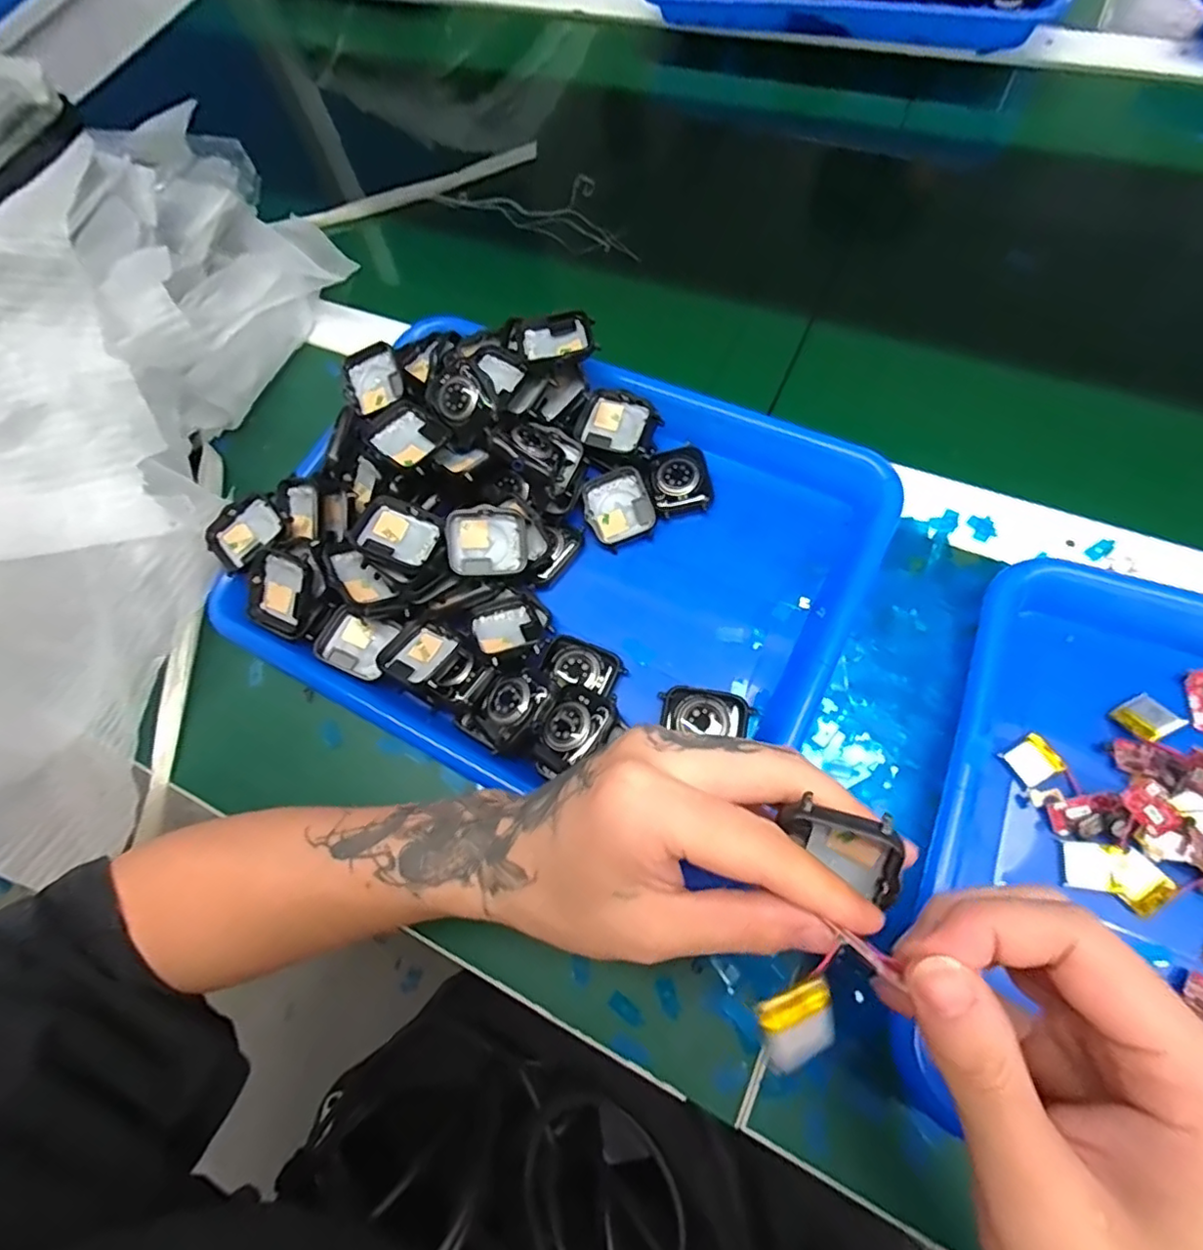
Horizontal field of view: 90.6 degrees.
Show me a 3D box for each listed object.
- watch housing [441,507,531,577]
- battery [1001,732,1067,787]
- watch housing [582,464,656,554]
[{"bbox_3d":[-0.064,-0.046,0.331,0.043,0.010,0.036,-4,92,-15],"label":"watch housing"},{"bbox_3d":[0.202,0.062,0.276,0.021,0.004,0.019,-29,68,-3],"label":"battery"},{"bbox_3d":[0.010,-0.070,0.353,0.037,0.009,0.040,-20,86,5],"label":"watch housing"}]

